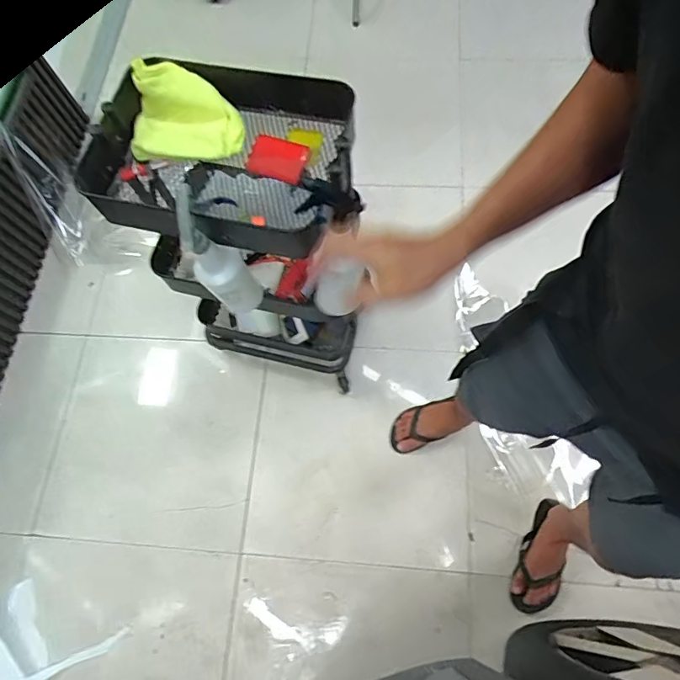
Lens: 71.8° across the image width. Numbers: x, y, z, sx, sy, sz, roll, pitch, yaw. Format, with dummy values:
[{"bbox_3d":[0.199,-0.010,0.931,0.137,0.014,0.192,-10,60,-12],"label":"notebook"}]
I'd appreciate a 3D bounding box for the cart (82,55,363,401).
[{"bbox_3d":[-0.184,-0.189,1.064,0.440,0.684,0.355,11,71,7],"label":"cart"}]

